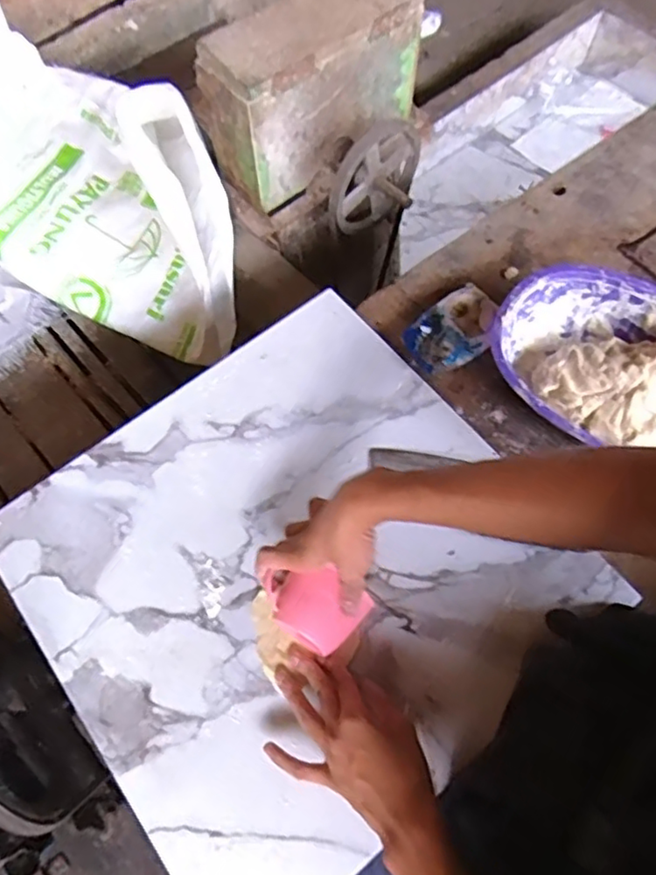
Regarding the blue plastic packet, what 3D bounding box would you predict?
[{"bbox_3d":[0.153,-0.129,0.740,0.117,0.016,0.080,-37,69,-16],"label":"blue plastic packet"}]

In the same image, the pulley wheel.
[{"bbox_3d":[0.099,-0.427,1.058,0.100,0.202,0.188,46,43,18],"label":"pulley wheel"}]

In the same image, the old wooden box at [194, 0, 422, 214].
[{"bbox_3d":[-0.023,-0.587,1.015,0.349,0.207,0.132,-37,69,-16],"label":"old wooden box"}]

